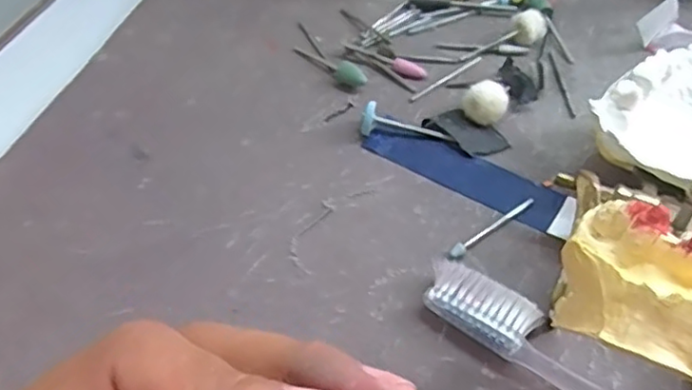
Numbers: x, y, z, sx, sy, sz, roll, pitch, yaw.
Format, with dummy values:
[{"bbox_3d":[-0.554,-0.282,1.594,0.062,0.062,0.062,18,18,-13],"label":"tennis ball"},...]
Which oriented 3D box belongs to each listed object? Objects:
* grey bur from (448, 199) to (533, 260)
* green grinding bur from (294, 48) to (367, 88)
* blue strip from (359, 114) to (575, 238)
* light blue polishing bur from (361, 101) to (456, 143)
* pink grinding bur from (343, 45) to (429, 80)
[{"bbox_3d":[0.055,0.012,0.246,0.044,0.004,0.005,-34,58,-20],"label":"grey bur"},{"bbox_3d":[-0.009,-0.062,0.303,0.043,0.010,0.007,34,62,25],"label":"green grinding bur"},{"bbox_3d":[0.050,-0.009,0.264,0.090,0.004,0.021,28,59,22],"label":"blue strip"},{"bbox_3d":[0.026,-0.028,0.277,0.039,0.010,0.010,16,55,0],"label":"light blue polishing bur"},{"bbox_3d":[0.018,-0.065,0.308,0.044,0.005,0.007,23,58,19],"label":"pink grinding bur"}]

